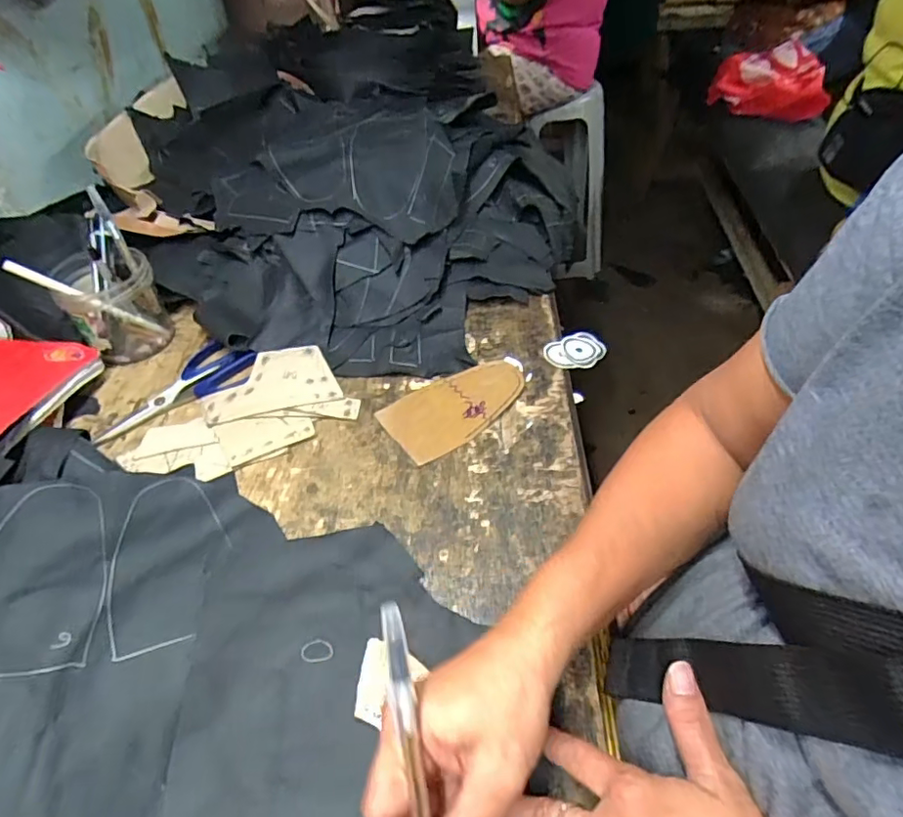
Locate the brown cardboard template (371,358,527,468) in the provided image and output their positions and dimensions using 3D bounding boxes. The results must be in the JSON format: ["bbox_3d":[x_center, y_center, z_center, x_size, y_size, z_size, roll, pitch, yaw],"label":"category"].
[{"bbox_3d":[0.007,-0.003,0.523,0.136,0.005,0.079,-27,52,-19],"label":"brown cardboard template"}]

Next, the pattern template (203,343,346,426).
[{"bbox_3d":[-0.176,-0.026,0.545,0.123,0.006,0.074,-13,57,-10],"label":"pattern template"}]

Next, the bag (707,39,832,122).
[{"bbox_3d":[0.829,-0.858,1.474,0.250,0.123,0.187,-3,46,3],"label":"bag"}]

